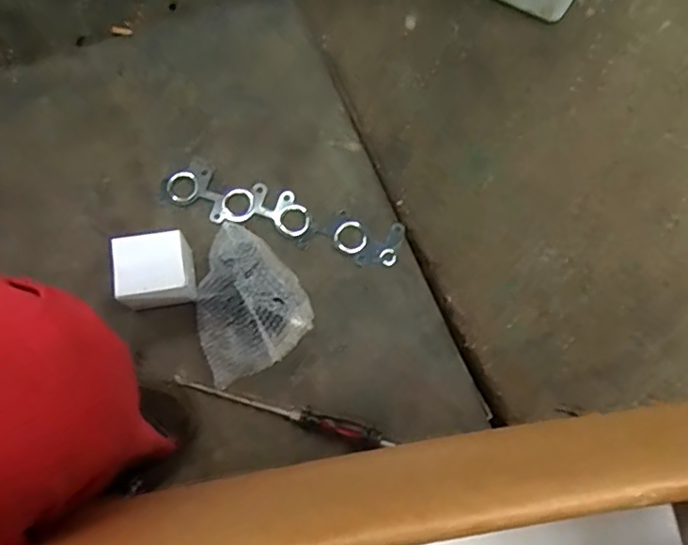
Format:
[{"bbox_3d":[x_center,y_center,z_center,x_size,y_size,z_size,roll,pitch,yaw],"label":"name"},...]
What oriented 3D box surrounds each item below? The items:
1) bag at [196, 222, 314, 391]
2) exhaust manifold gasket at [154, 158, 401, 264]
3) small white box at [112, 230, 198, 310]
[{"bbox_3d":[-0.117,0.030,0.646,0.130,0.073,0.161,-23,76,-6],"label":"bag"},{"bbox_3d":[-0.083,-0.076,0.709,0.312,0.008,0.070,19,76,5],"label":"exhaust manifold gasket"},{"bbox_3d":[-0.219,-0.003,0.648,0.077,0.090,0.073,-8,75,-3],"label":"small white box"}]

